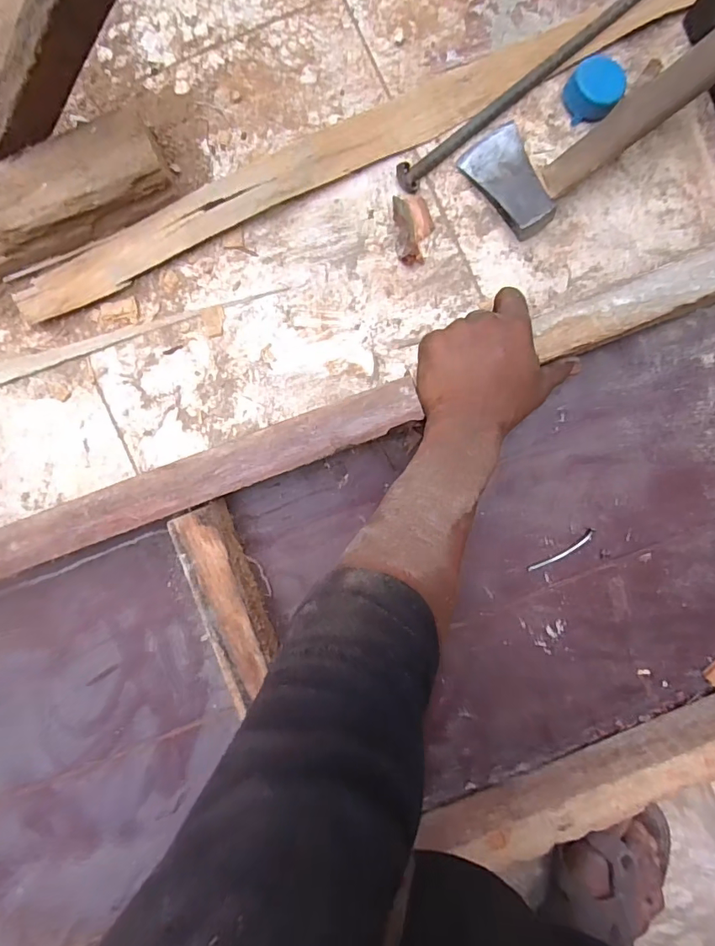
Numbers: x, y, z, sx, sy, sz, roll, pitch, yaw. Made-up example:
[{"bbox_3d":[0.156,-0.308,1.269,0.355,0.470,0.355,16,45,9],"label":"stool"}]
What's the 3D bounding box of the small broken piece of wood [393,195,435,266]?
[{"bbox_3d":[0.058,-0.251,0.512,0.039,0.011,0.070,-2,89,-1],"label":"small broken piece of wood"}]

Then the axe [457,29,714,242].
[{"bbox_3d":[0.272,-0.356,0.470,0.338,0.037,0.110,-28,90,15],"label":"axe"}]

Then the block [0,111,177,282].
[{"bbox_3d":[-0.299,-0.259,0.486,0.240,0.055,0.082,-29,90,-1],"label":"block"}]

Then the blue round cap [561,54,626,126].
[{"bbox_3d":[0.244,-0.394,0.508,0.054,0.019,0.065,23,89,-1],"label":"blue round cap"}]

